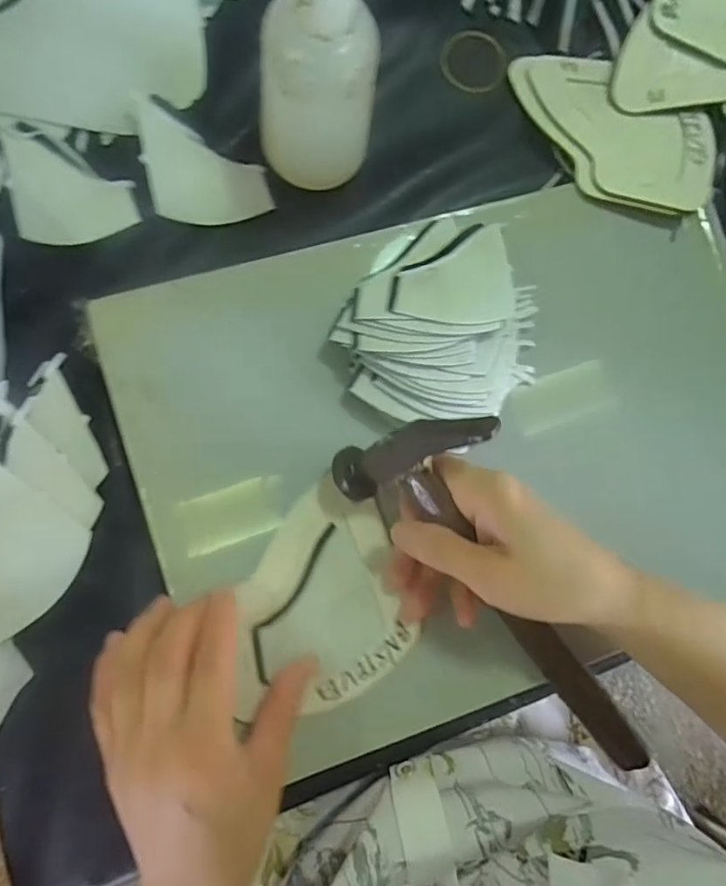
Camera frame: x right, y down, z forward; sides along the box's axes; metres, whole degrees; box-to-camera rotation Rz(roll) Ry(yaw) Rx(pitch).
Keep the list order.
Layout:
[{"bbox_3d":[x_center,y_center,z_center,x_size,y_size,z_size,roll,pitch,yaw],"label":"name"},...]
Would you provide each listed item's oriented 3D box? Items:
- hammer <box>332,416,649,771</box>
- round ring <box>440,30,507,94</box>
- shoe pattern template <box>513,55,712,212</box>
[{"bbox_3d":[0.093,0.075,0.292,0.241,0.028,0.085,47,125,-8],"label":"hammer"},{"bbox_3d":[0.076,-0.262,0.378,0.047,0.004,0.047,8,81,-2],"label":"round ring"},{"bbox_3d":[0.163,-0.206,0.366,0.145,0.025,0.092,28,82,-5],"label":"shoe pattern template"}]

